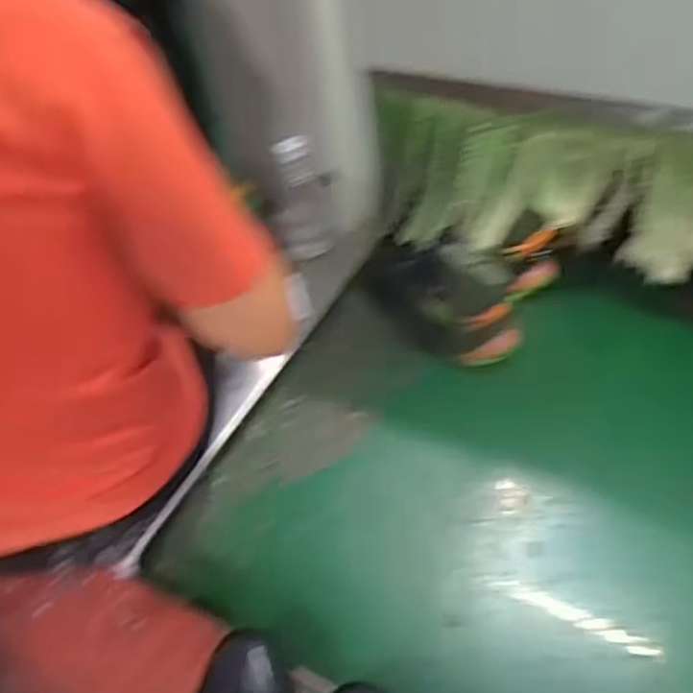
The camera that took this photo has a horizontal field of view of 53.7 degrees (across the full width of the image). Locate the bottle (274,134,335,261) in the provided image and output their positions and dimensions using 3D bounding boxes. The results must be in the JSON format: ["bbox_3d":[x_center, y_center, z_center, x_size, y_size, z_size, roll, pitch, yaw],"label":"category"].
[{"bbox_3d":[-0.065,-0.209,0.968,0.073,0.176,0.059,-7,46,0],"label":"bottle"}]

